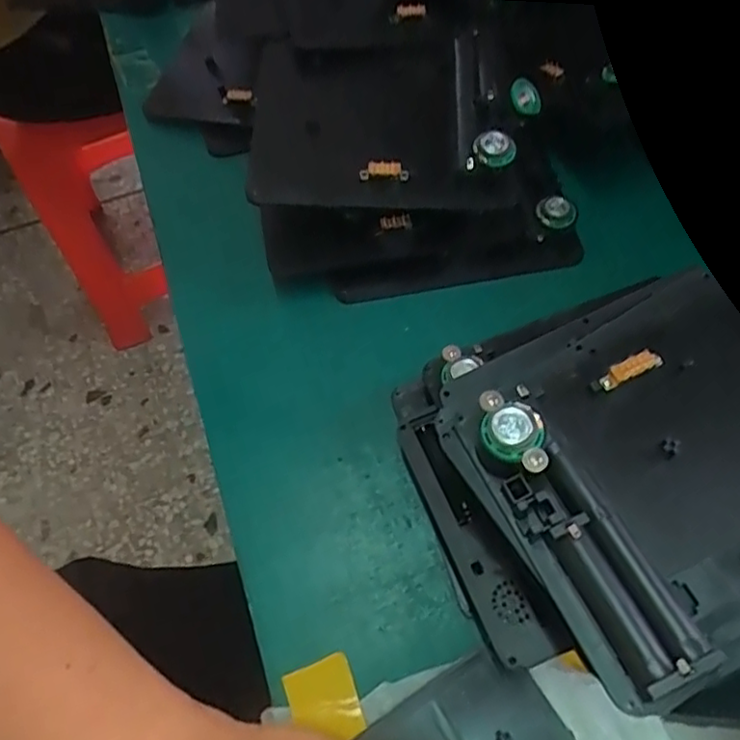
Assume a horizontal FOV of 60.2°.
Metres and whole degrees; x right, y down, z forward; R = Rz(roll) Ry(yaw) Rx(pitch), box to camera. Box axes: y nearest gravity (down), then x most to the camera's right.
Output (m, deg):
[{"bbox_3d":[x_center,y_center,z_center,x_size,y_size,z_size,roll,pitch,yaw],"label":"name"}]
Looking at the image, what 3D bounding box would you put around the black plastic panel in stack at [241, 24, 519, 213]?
[{"bbox_3d":[0.004,-0.126,0.323,0.124,0.023,0.099,-1,64,3],"label":"black plastic panel in stack"}]

